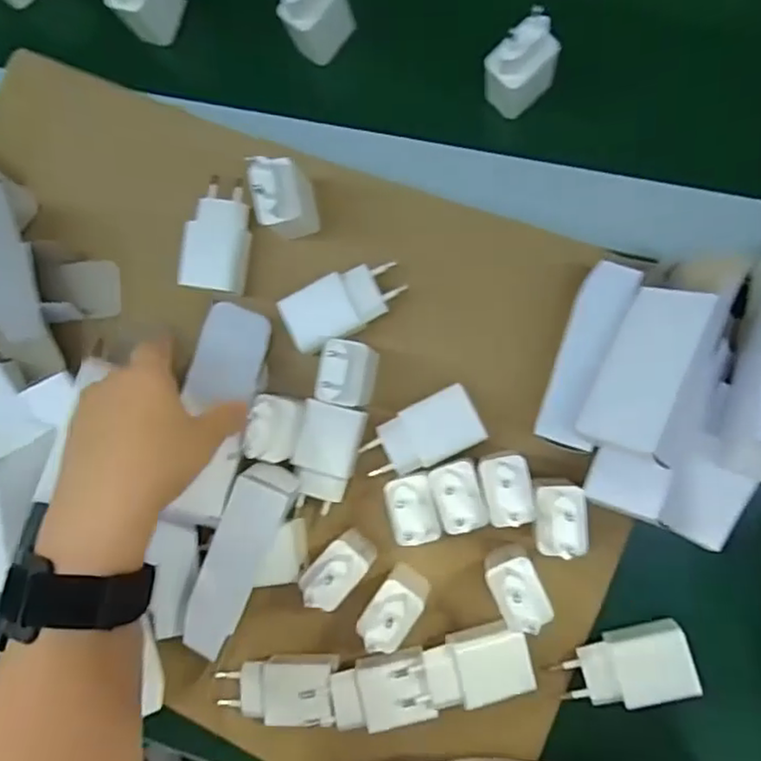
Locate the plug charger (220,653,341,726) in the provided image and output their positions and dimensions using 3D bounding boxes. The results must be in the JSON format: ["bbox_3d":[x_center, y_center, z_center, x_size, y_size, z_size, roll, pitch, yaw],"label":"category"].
[{"bbox_3d":[-0.069,0.203,0.422,0.081,0.028,0.036,-2,88,9],"label":"plug charger"}]

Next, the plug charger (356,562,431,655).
[{"bbox_3d":[0.009,0.140,0.390,0.027,0.070,0.034,35,94,9],"label":"plug charger"}]

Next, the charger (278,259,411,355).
[{"bbox_3d":[-0.024,-0.050,0.419,0.077,0.022,0.039,-27,84,8],"label":"charger"}]

